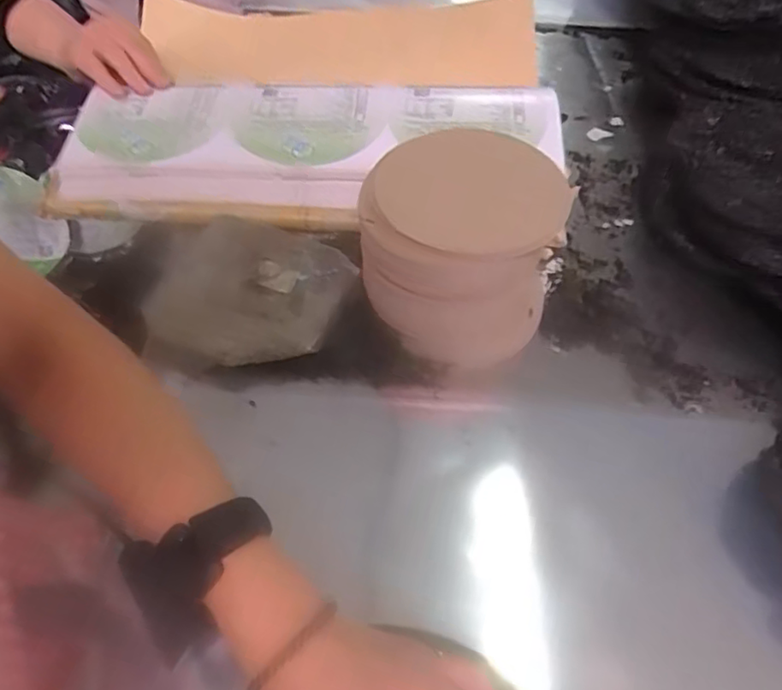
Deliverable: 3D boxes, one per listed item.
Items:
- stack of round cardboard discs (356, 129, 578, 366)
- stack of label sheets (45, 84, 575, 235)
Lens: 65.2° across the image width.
[{"bbox_3d":[0.056,-0.077,0.506,0.152,0.137,0.141,14,56,9],"label":"stack of round cardboard discs"},{"bbox_3d":[-0.080,-0.204,0.610,0.490,0.043,0.181,1,68,0],"label":"stack of label sheets"}]

